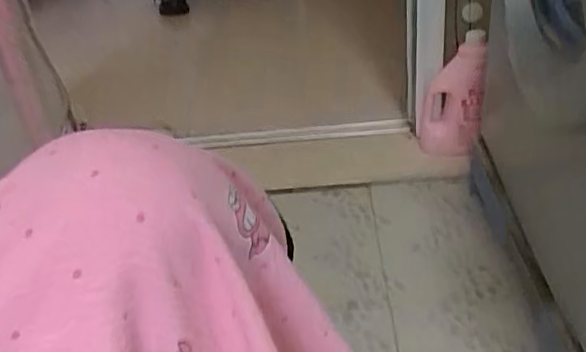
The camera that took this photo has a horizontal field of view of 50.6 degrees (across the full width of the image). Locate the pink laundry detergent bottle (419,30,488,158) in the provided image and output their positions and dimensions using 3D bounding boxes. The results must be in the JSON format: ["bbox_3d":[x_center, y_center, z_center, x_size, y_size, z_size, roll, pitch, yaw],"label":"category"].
[{"bbox_3d":[0.321,-0.157,1.223,0.126,0.245,0.080,15,39,33],"label":"pink laundry detergent bottle"}]

